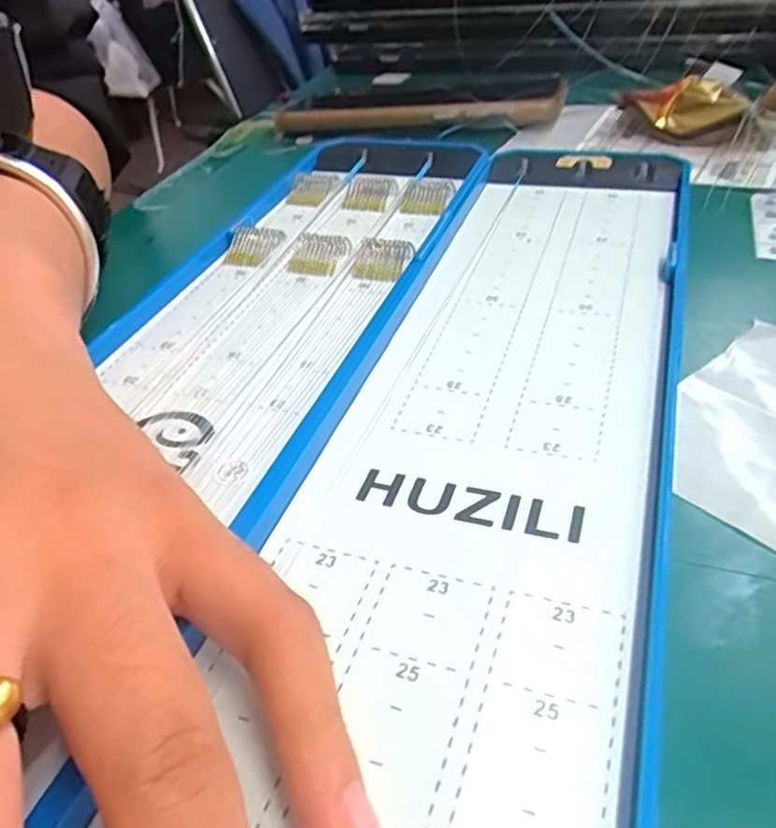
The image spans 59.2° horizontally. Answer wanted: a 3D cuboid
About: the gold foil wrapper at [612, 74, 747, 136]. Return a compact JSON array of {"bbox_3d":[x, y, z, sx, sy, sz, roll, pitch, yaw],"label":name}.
[{"bbox_3d":[0.143,-0.149,0.338,0.058,0.030,0.017,19,44,26],"label":"gold foil wrapper"}]

